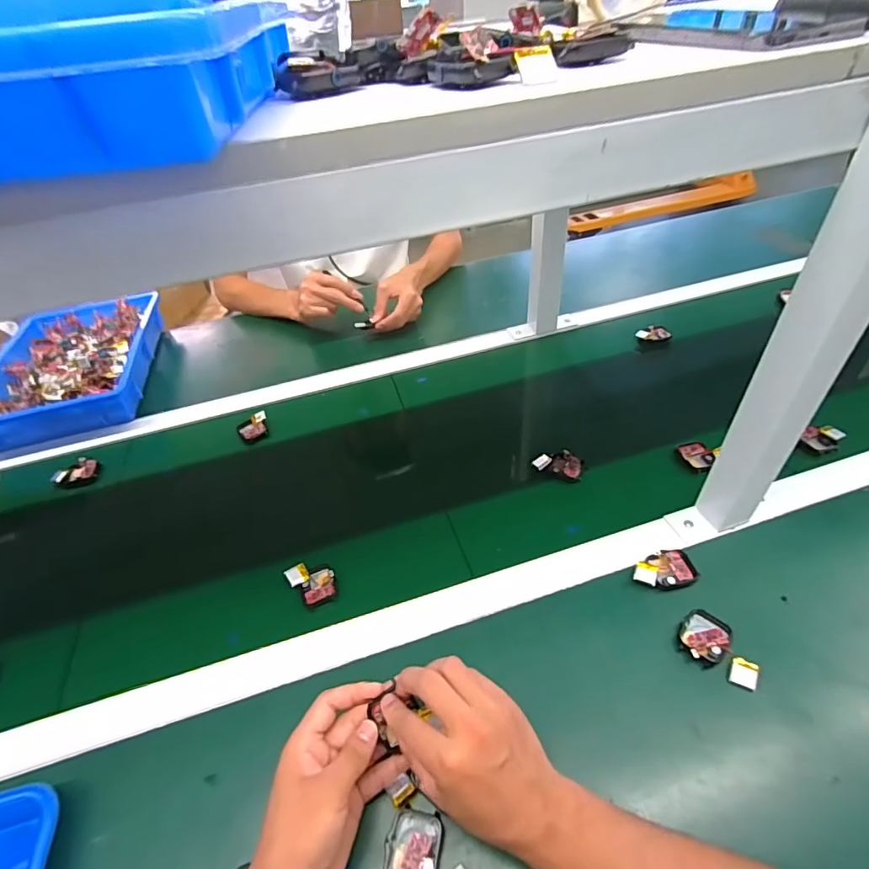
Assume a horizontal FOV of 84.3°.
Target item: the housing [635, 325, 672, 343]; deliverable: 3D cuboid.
[{"bbox_3d":[0.365,-0.168,0.800,0.054,0.017,0.024,13,47,20],"label":"housing"}]

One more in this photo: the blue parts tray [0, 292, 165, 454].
[{"bbox_3d":[-0.627,-0.119,0.830,0.256,0.058,0.345,-13,44,-6],"label":"blue parts tray"}]

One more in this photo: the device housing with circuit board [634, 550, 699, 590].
[{"bbox_3d":[0.230,0.136,0.481,0.059,0.010,0.036,-12,44,-5],"label":"device housing with circuit board"}]

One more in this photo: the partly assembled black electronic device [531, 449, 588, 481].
[{"bbox_3d":[0.159,0.036,0.613,0.063,0.022,0.035,10,46,17],"label":"partly assembled black electronic device"}]

